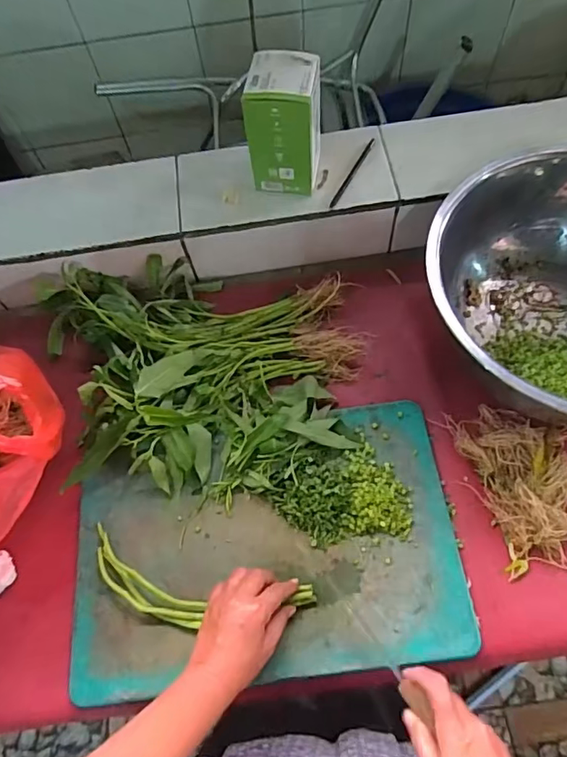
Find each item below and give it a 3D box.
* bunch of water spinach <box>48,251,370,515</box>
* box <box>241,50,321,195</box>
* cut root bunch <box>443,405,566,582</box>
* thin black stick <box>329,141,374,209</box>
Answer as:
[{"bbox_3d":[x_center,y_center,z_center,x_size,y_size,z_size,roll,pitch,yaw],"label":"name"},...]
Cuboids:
[{"bbox_3d":[-0.127,-0.016,0.674,0.432,0.056,0.318,4,65,6],"label":"bunch of water spinach"},{"bbox_3d":[0.002,-0.317,0.651,0.081,0.150,0.079,10,66,8],"label":"box"},{"bbox_3d":[0.292,0.121,0.599,0.129,0.028,0.194,-9,65,0],"label":"cut root bunch"},{"bbox_3d":[0.096,-0.288,0.712,0.011,0.010,0.140,24,69,14],"label":"thin black stick"}]

